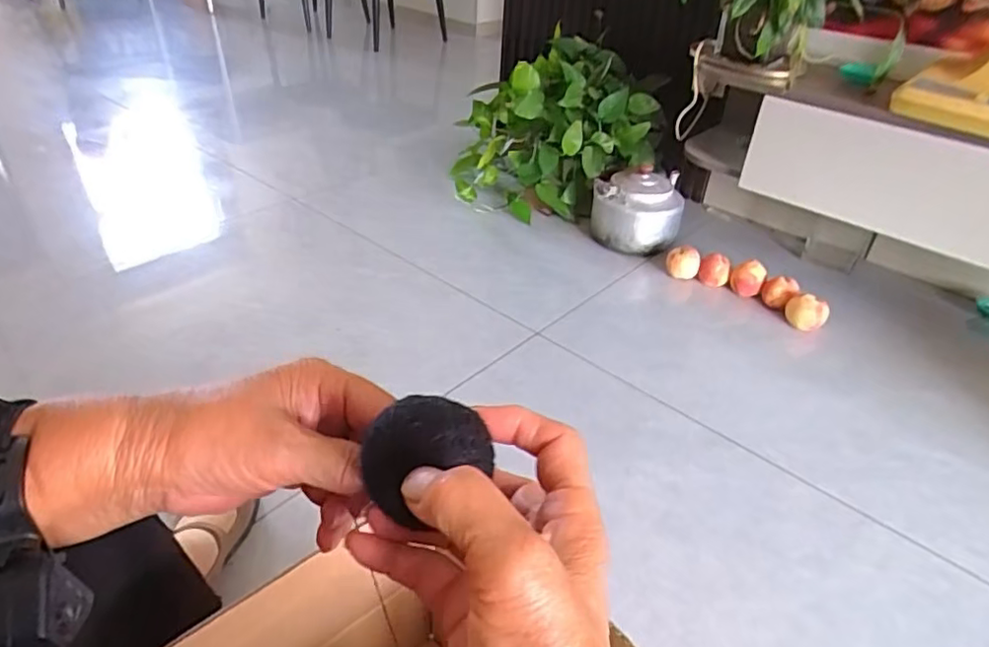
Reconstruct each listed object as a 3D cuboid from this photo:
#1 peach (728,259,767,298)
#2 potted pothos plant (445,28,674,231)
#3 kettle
[{"bbox_3d":[0.534,-0.090,1.310,0.067,0.069,0.067,18,39,20],"label":"peach"},{"bbox_3d":[0.144,-0.494,1.606,0.525,0.374,0.403,11,36,11],"label":"potted pothos plant"},{"bbox_3d":[0.330,-0.268,1.451,0.199,0.181,0.224,10,36,10],"label":"kettle"}]

